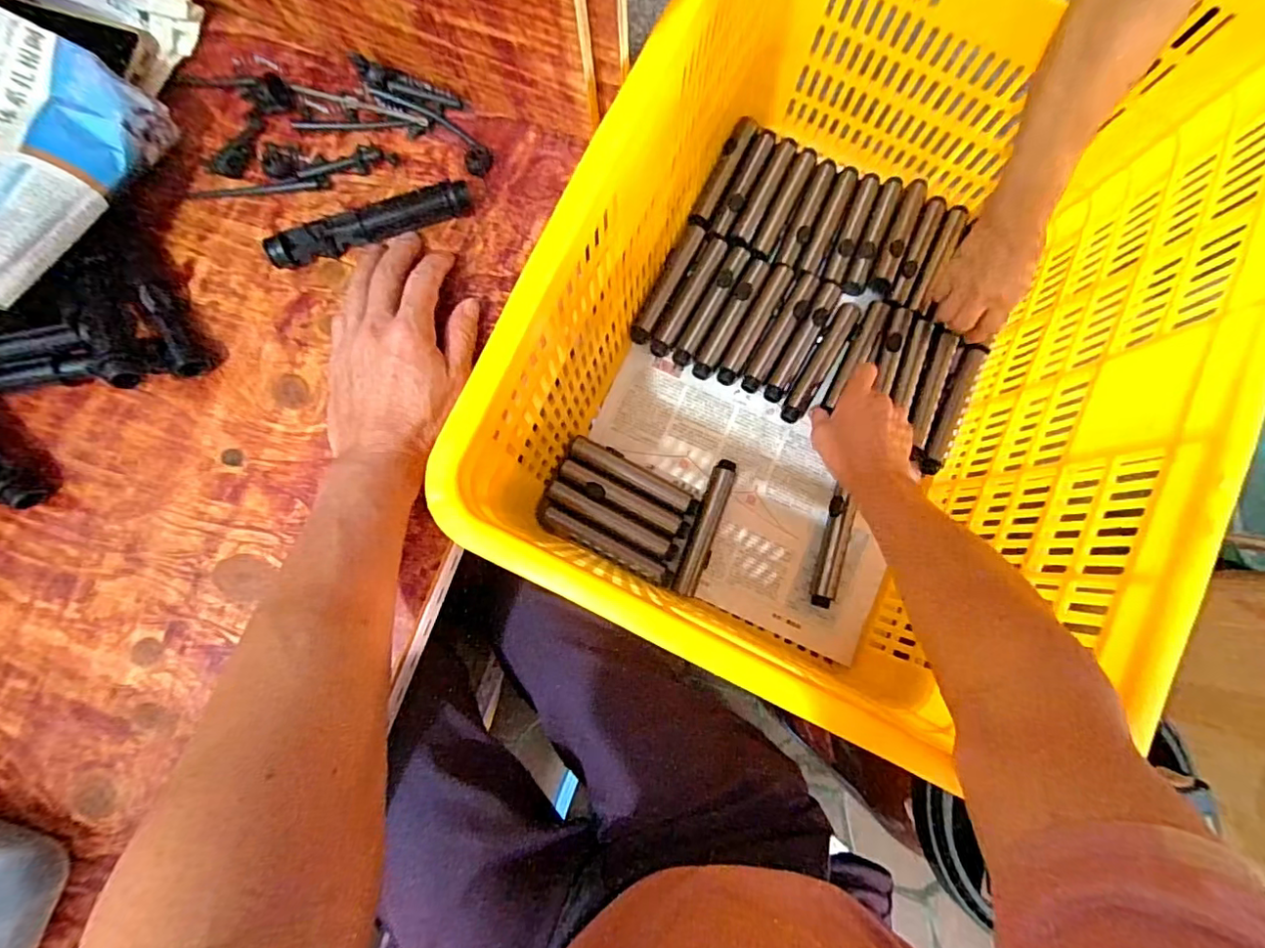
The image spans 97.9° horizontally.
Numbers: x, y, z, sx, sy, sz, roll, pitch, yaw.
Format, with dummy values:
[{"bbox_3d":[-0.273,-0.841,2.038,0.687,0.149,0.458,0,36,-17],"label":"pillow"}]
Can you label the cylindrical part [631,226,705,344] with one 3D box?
[{"bbox_3d":[0.040,-0.217,0.629,0.022,0.019,0.149,28,81,2],"label":"cylindrical part"}]

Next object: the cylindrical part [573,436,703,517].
[{"bbox_3d":[0.004,0.001,0.603,0.149,0.020,0.028,27,81,1],"label":"cylindrical part"}]

